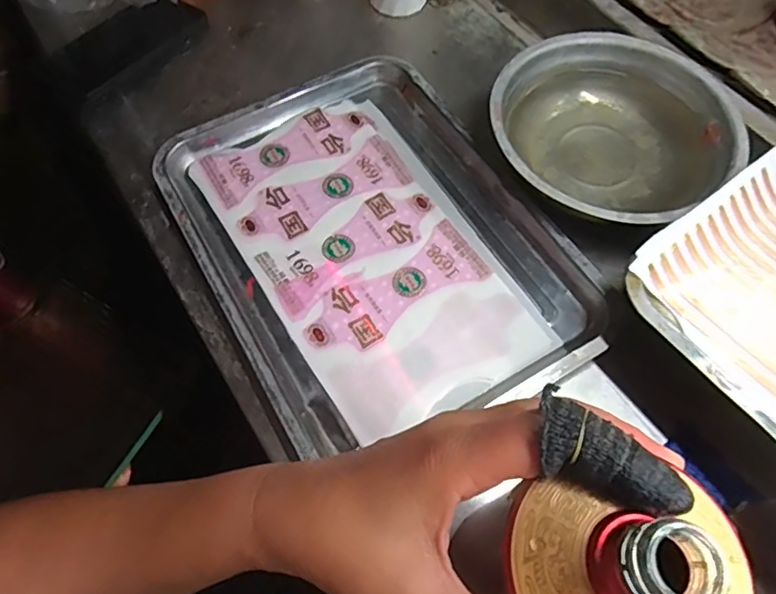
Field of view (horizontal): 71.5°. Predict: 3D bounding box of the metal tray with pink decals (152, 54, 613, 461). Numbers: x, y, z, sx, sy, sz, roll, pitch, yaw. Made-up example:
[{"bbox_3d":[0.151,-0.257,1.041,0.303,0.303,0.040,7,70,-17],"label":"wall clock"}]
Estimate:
[{"bbox_3d":[-0.021,-0.053,0.433,0.248,0.030,0.320,-30,68,-9],"label":"metal tray with pink decals"}]

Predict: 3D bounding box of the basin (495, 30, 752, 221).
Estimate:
[{"bbox_3d":[0.182,-0.141,0.451,0.192,0.045,0.181,-2,66,4],"label":"basin"}]

